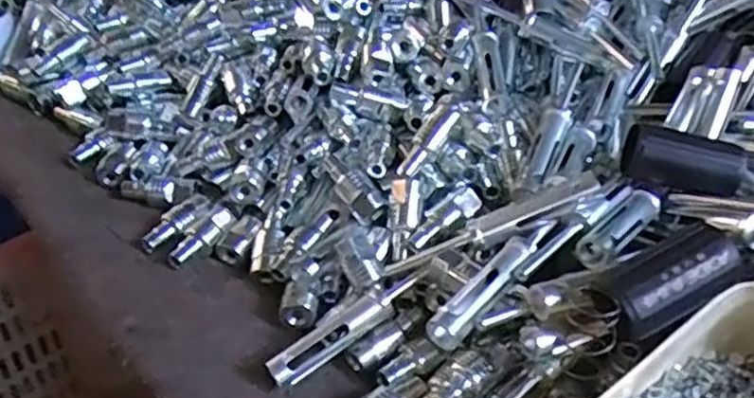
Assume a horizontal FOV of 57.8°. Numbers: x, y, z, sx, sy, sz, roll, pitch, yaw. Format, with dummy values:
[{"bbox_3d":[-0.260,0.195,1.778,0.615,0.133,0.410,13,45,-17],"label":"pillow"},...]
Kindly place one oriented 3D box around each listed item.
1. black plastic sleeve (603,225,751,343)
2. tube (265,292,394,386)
[{"bbox_3d":[0.134,0.035,0.316,0.061,0.024,0.032,-33,10,-5],"label":"black plastic sleeve"},{"bbox_3d":[-0.026,0.078,0.383,0.074,0.014,0.018,-32,49,-15],"label":"tube"}]

